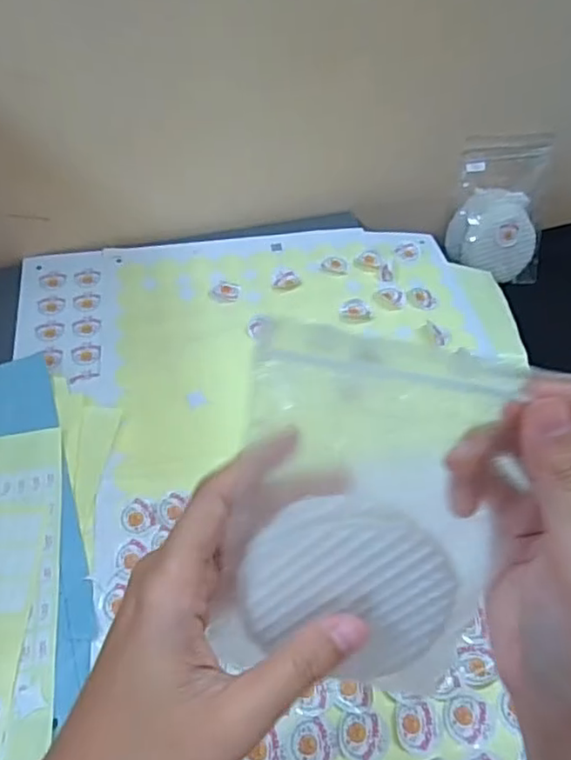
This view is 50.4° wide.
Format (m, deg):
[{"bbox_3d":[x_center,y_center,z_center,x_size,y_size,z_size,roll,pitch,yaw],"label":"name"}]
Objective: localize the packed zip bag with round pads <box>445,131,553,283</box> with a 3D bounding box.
[{"bbox_3d":[0.227,-0.177,0.636,0.097,0.146,0.029,-3,20,-6],"label":"packed zip bag with round pads"}]

